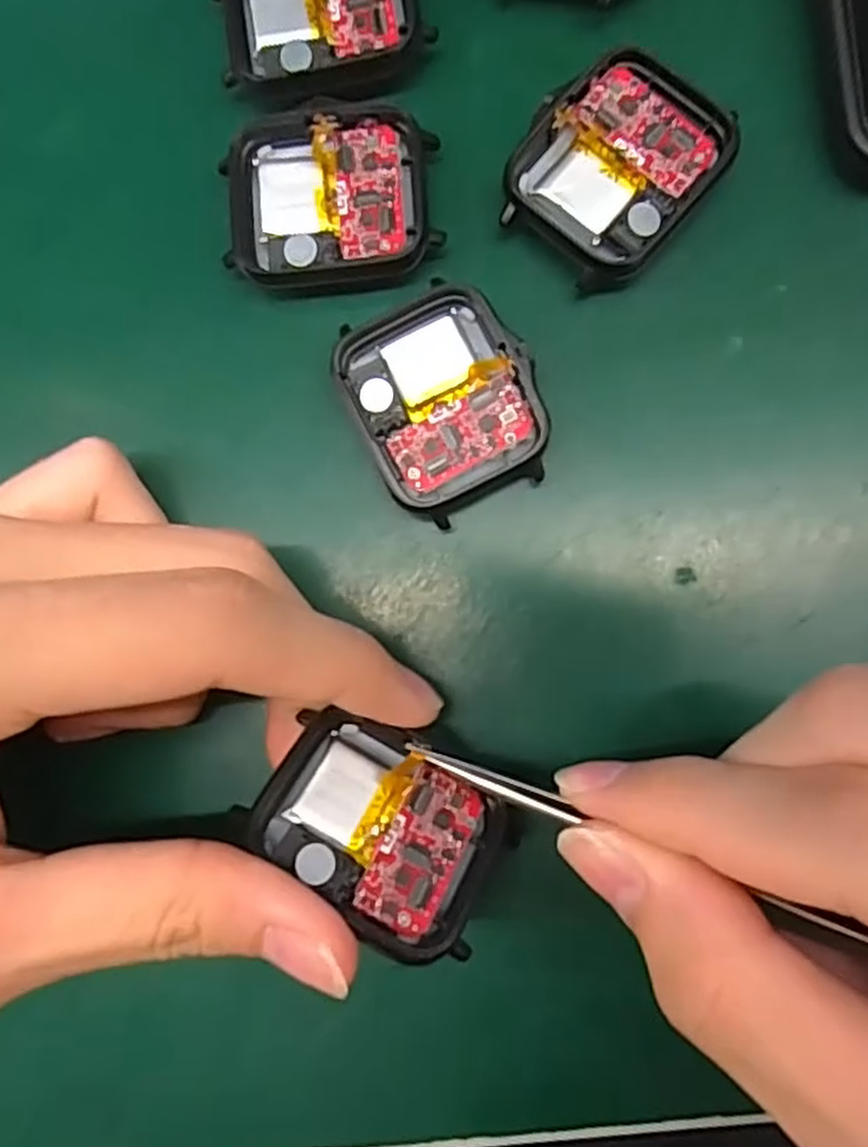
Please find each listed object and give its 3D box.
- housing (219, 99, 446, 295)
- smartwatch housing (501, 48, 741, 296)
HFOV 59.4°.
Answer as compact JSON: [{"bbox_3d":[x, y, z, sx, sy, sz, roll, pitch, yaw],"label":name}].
[{"bbox_3d":[-0.023,-0.084,0.171,0.045,0.008,0.039,-5,84,5],"label":"housing"},{"bbox_3d":[0.039,-0.088,0.167,0.037,0.011,0.047,39,89,8],"label":"smartwatch housing"}]

